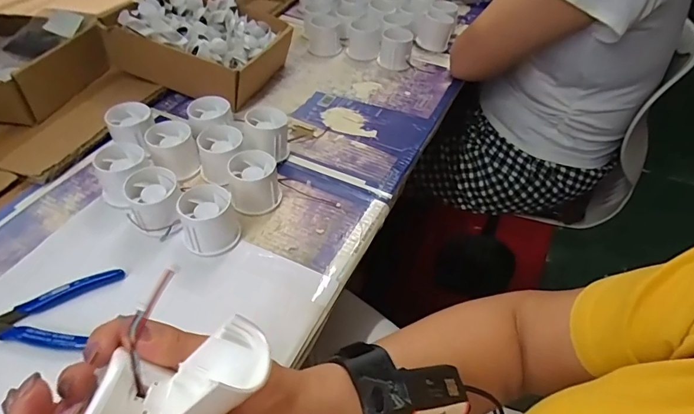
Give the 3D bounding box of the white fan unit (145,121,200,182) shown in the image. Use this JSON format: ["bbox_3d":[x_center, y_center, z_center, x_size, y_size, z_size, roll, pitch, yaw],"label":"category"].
[{"bbox_3d":[-0.206,-0.068,0.517,0.049,0.043,0.058,-20,50,-21],"label":"white fan unit"}]

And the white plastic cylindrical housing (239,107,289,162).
[{"bbox_3d":[-0.099,-0.087,0.541,0.054,0.054,0.050,1,46,-1],"label":"white plastic cylindrical housing"}]

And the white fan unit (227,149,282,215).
[{"bbox_3d":[-0.102,-0.027,0.483,0.051,0.052,0.050,-7,47,-9],"label":"white fan unit"}]

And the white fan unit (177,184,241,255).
[{"bbox_3d":[-0.140,0.013,0.444,0.054,0.049,0.050,-14,48,-16],"label":"white fan unit"}]

